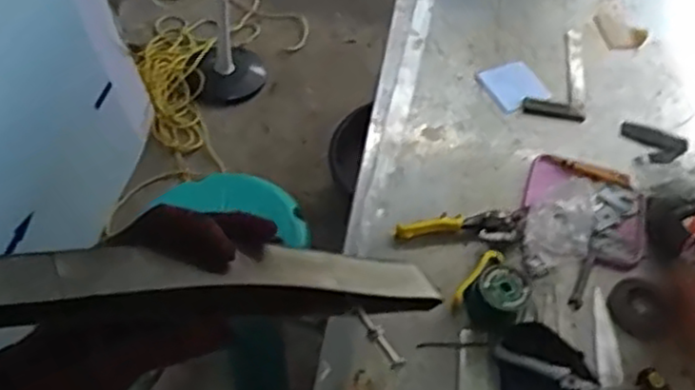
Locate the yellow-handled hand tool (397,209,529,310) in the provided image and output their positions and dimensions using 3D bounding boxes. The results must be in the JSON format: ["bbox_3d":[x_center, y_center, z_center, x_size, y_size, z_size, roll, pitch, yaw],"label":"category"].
[{"bbox_3d":[0.191,0.062,1.073,0.193,0.038,0.159,-27,57,-22],"label":"yellow-handled hand tool"}]

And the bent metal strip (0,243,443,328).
[{"bbox_3d":[-0.089,0.048,0.390,0.350,0.021,0.043,4,46,-35],"label":"bent metal strip"}]

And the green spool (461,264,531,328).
[{"bbox_3d":[0.210,0.141,0.989,0.072,0.063,0.072,1,51,-2],"label":"green spool"}]

